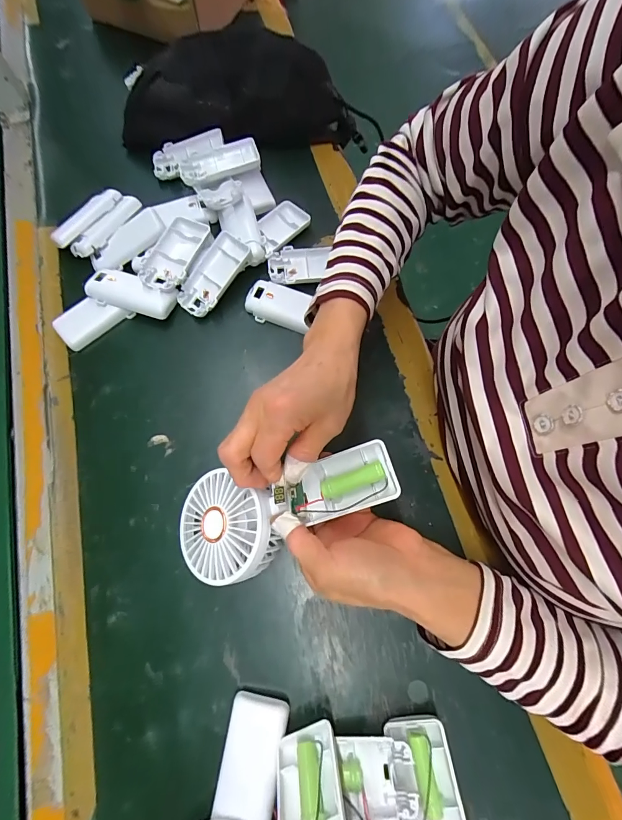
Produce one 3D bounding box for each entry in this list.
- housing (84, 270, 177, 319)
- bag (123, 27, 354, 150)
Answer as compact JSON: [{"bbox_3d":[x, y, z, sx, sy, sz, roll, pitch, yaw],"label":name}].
[{"bbox_3d":[-0.194,-0.126,0.404,0.092,0.022,0.040,15,72,5],"label":"housing"},{"bbox_3d":[-0.092,-0.398,0.462,0.287,0.078,0.122,0,71,0],"label":"bag"}]

